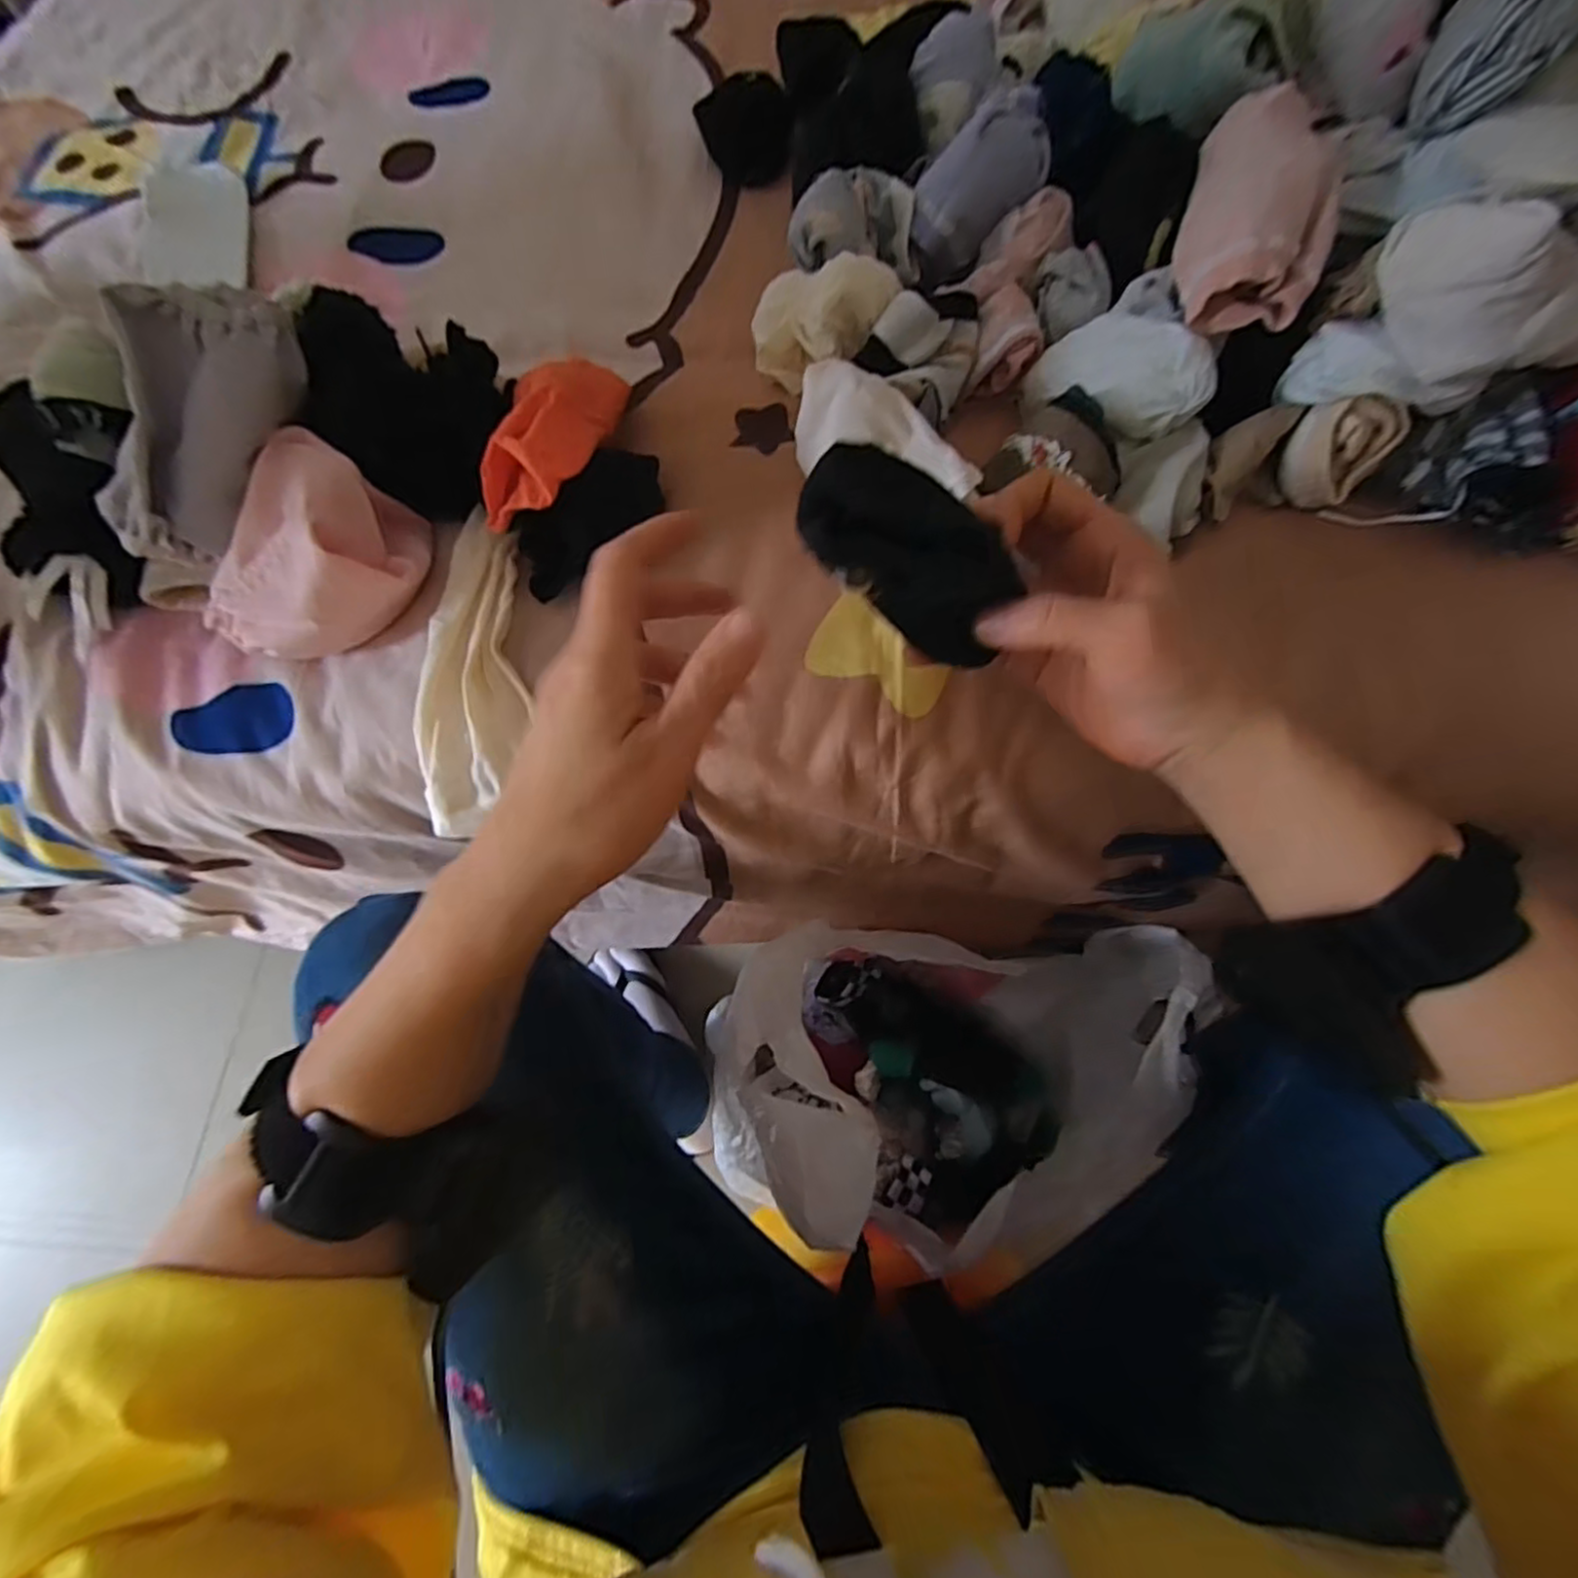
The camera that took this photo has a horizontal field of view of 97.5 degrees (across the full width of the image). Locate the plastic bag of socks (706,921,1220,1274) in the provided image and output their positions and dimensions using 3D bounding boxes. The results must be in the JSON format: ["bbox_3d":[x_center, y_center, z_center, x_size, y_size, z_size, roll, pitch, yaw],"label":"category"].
[{"bbox_3d":[0.119,0.237,0.558,0.310,0.282,0.213,-1,68,2],"label":"plastic bag of socks"}]

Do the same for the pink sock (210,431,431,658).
[{"bbox_3d":[-0.238,-0.118,0.357,0.092,0.066,0.108,22,72,9],"label":"pink sock"}]

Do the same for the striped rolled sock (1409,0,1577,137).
[{"bbox_3d":[0.317,-0.331,0.312,0.047,0.070,0.049,31,74,11],"label":"striped rolled sock"}]

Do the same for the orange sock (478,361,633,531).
[{"bbox_3d":[-0.120,-0.186,0.361,0.038,0.043,0.123,14,69,8],"label":"orange sock"}]

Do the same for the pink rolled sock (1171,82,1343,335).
[{"bbox_3d":[0.227,-0.280,0.338,0.043,0.061,0.107,10,77,-32],"label":"pink rolled sock"}]

